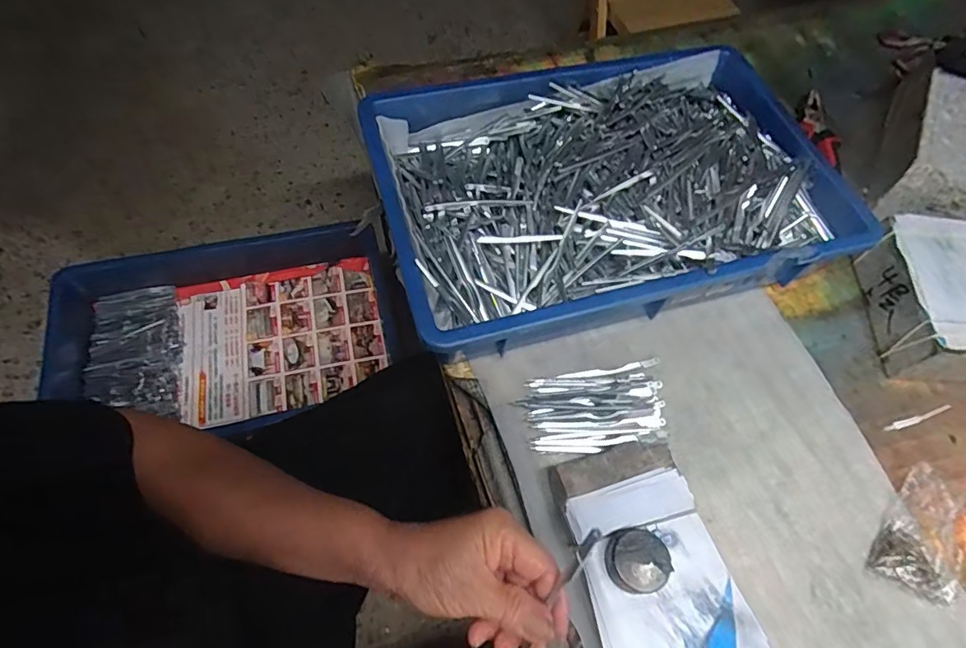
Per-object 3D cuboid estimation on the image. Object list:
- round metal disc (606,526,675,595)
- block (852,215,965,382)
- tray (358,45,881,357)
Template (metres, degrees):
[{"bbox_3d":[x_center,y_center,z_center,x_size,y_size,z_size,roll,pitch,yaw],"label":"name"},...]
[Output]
[{"bbox_3d":[0.102,0.157,0.349,0.039,0.018,0.039,2,62,-3],"label":"round metal disc"},{"bbox_3d":[0.433,-0.023,0.495,0.104,0.066,0.146,6,61,-1],"label":"block"},{"bbox_3d":[0.113,-0.131,0.523,0.414,0.082,0.279,-13,63,-11],"label":"tray"}]

